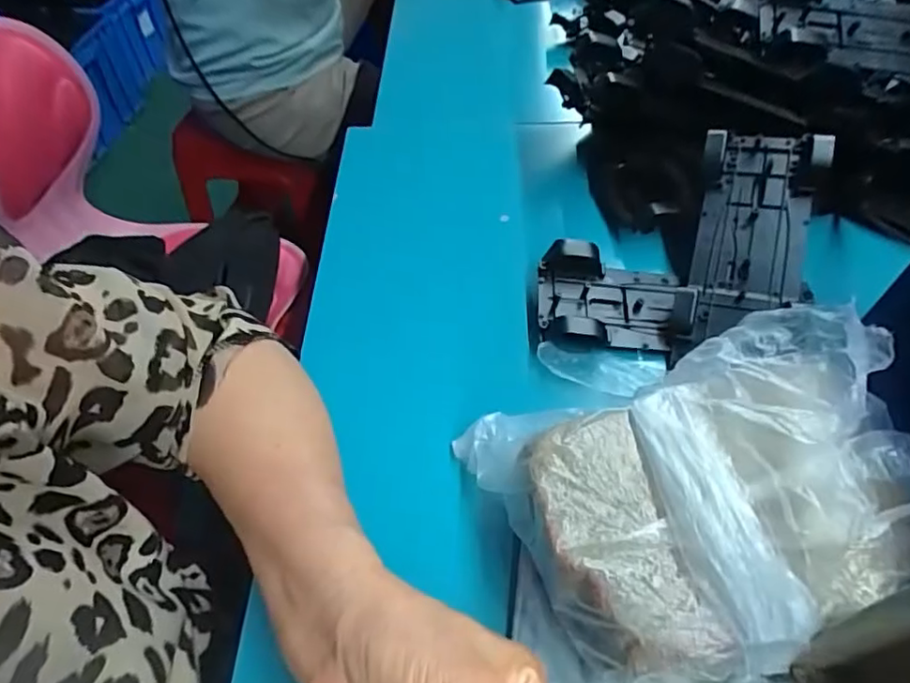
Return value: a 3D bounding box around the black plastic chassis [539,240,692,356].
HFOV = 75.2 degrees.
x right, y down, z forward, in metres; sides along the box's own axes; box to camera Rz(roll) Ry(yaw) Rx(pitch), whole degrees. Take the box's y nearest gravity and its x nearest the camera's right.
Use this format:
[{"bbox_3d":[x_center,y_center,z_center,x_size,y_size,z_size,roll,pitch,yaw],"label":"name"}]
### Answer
[{"bbox_3d":[0.109,-0.029,0.403,0.103,0.031,0.075,1,50,4],"label":"black plastic chassis"}]

